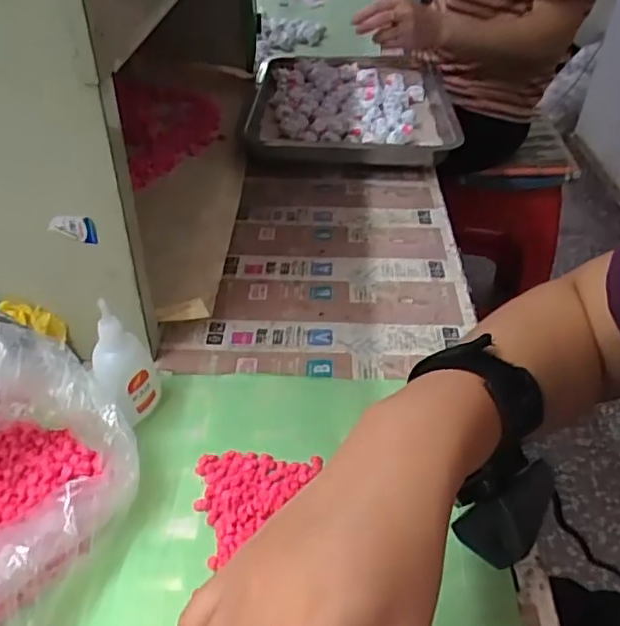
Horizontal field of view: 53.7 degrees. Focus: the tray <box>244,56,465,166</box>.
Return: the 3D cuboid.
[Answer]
[{"bbox_3d":[0.048,-0.238,0.706,0.222,0.032,0.226,1,45,2],"label":"tray"}]

